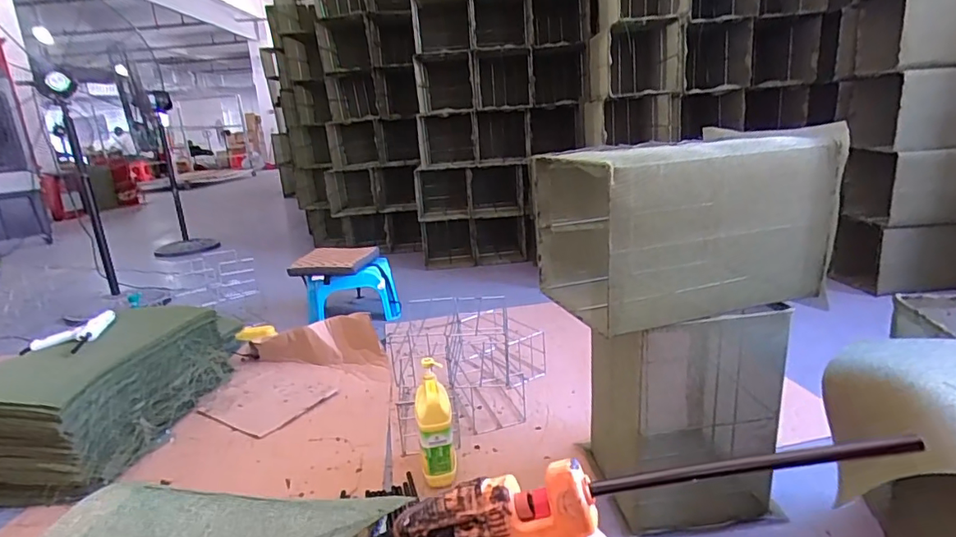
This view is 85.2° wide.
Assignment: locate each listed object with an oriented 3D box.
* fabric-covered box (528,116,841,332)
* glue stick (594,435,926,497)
[{"bbox_3d":[0.356,-0.080,0.953,0.425,0.288,0.284,-8,16,-15],"label":"fabric-covered box"},{"bbox_3d":[0.184,0.136,0.358,0.211,0.013,0.009,-14,15,13],"label":"glue stick"}]

